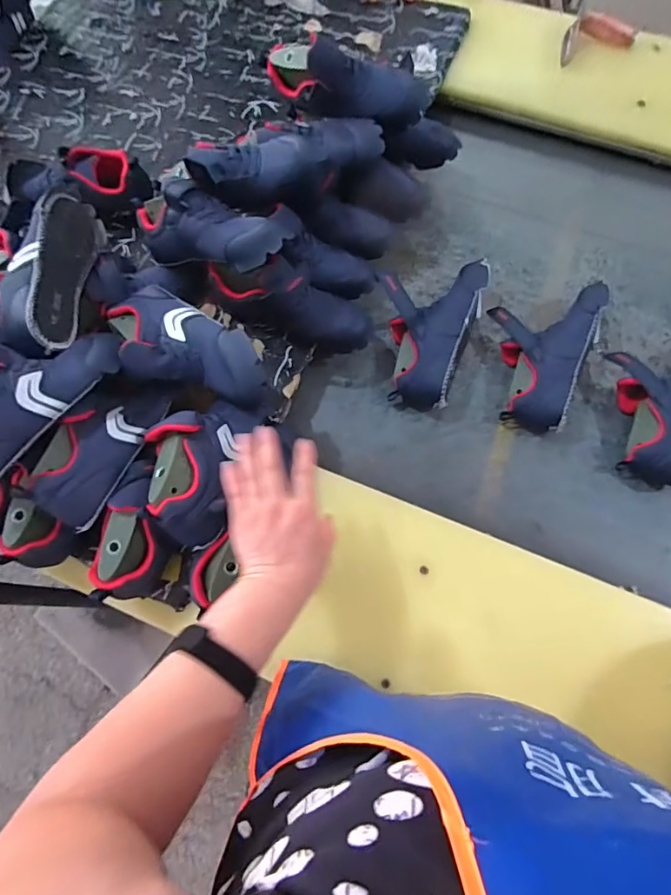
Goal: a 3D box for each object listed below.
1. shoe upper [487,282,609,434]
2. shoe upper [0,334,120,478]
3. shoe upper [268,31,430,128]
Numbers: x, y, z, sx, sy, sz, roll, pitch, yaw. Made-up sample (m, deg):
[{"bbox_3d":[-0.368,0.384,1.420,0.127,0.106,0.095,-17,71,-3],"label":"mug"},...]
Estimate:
[{"bbox_3d":[0.305,-0.143,0.731,0.156,0.081,0.228,16,71,6],"label":"shoe upper"},{"bbox_3d":[-0.343,-0.063,0.516,0.108,0.077,0.224,30,74,11],"label":"shoe upper"},{"bbox_3d":[0.011,-0.520,0.702,0.236,0.101,0.088,18,73,7],"label":"shoe upper"}]

